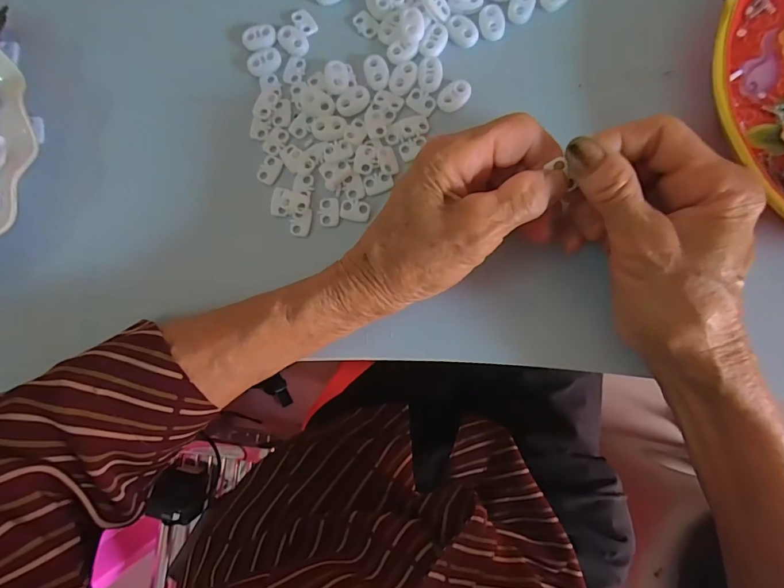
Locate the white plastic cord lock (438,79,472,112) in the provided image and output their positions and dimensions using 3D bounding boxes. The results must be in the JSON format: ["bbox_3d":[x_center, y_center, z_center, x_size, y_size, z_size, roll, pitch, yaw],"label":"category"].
[{"bbox_3d":[0.039,-0.123,0.264,0.015,0.004,0.022,40,89,7],"label":"white plastic cord lock"}]

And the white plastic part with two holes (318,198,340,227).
[{"bbox_3d":[-0.039,-0.051,0.263,0.013,0.004,0.018,-1,85,5],"label":"white plastic part with two holes"}]

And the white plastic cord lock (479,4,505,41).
[{"bbox_3d":[0.062,-0.169,0.265,0.015,0.004,0.022,-4,85,4],"label":"white plastic cord lock"}]

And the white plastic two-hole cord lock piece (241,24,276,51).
[{"bbox_3d":[-0.085,-0.165,0.273,0.021,0.004,0.016,-20,84,3],"label":"white plastic two-hole cord lock piece"}]

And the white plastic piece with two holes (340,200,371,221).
[{"bbox_3d":[-0.023,-0.052,0.263,0.018,0.004,0.012,6,86,5],"label":"white plastic piece with two holes"}]

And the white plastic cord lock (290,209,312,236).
[{"bbox_3d":[-0.056,-0.044,0.263,0.013,0.004,0.017,0,85,5],"label":"white plastic cord lock"}]

